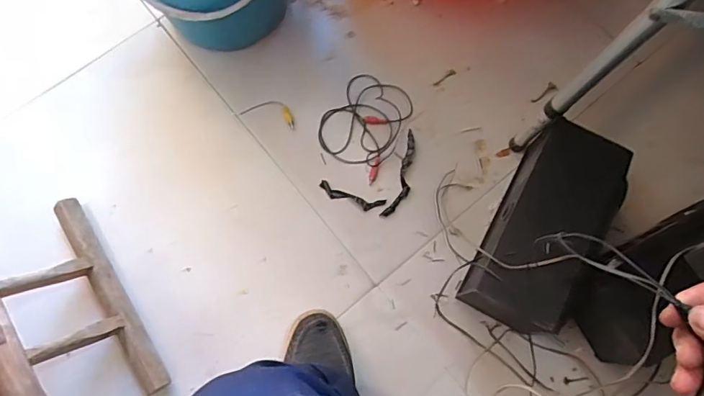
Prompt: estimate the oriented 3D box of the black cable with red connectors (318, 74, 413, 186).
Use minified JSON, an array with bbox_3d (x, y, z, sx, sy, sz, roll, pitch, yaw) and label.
[{"bbox_3d":[0.024,-0.132,0.811,0.132,0.011,0.175,31,77,8],"label":"black cable with red connectors"}]

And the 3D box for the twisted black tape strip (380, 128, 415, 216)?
[{"bbox_3d":[0.085,-0.036,0.797,0.032,0.007,0.154,19,76,6],"label":"twisted black tape strip"}]

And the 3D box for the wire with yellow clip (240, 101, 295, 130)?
[{"bbox_3d":[-0.138,-0.147,0.818,0.093,0.014,0.038,15,76,5],"label":"wire with yellow clip"}]

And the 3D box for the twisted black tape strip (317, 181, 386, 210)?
[{"bbox_3d":[-0.001,-0.001,0.777,0.108,0.004,0.025,18,76,5],"label":"twisted black tape strip"}]

